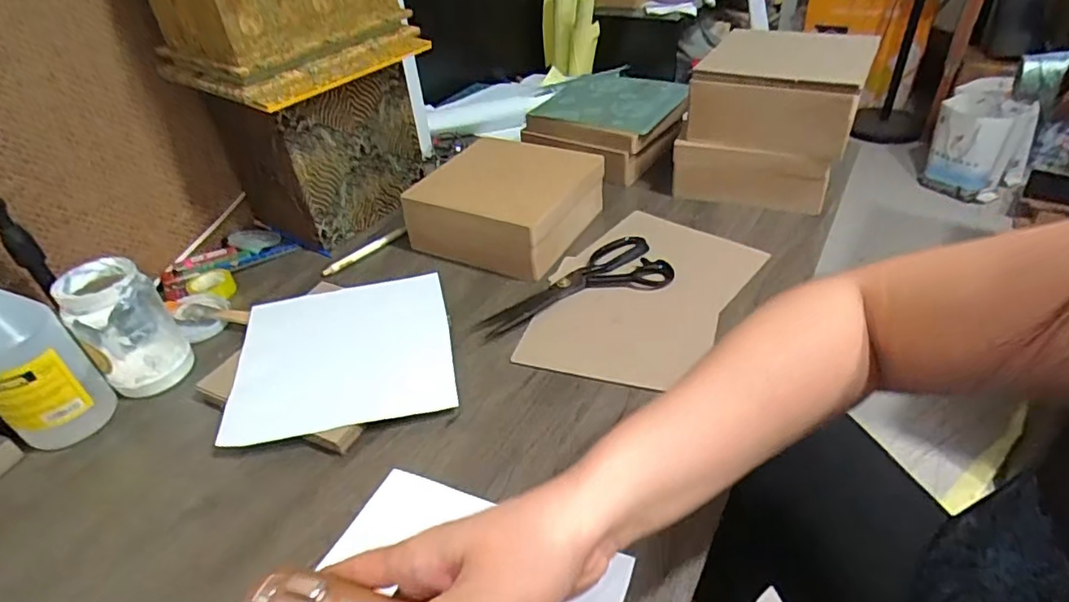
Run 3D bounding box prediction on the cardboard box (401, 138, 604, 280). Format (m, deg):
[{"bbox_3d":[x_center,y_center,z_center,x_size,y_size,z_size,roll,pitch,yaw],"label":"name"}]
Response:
[{"bbox_3d":[-0.033,-0.131,0.748,0.186,0.083,0.194,17,44,26],"label":"cardboard box"}]

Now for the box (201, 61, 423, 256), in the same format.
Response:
[{"bbox_3d":[-0.282,-0.209,0.804,0.157,0.178,0.211,21,46,29],"label":"box"}]

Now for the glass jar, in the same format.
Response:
[{"bbox_3d":[-0.404,0.027,0.579,0.075,0.123,0.075,-3,39,3],"label":"glass jar"}]

